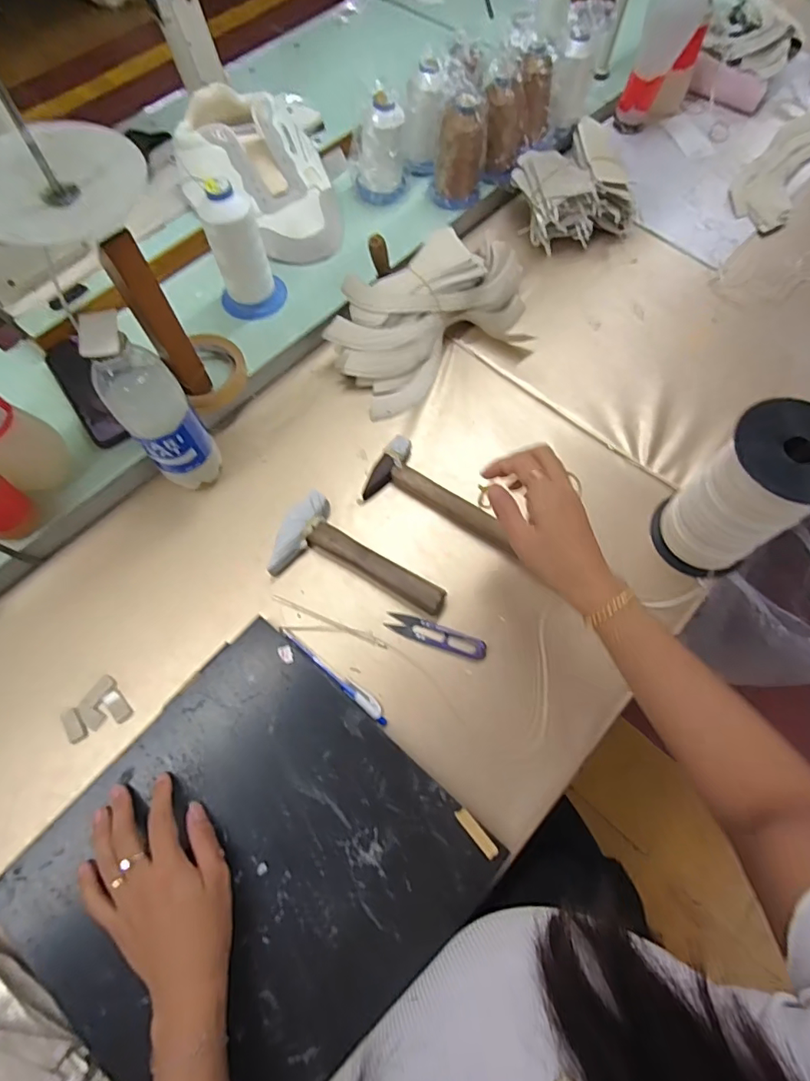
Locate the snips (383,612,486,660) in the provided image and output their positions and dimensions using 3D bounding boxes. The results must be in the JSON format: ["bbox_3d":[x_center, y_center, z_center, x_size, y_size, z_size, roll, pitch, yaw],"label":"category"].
[{"bbox_3d":[0.031,0.093,0.504,0.100,0.015,0.022,18,69,7],"label":"snips"}]

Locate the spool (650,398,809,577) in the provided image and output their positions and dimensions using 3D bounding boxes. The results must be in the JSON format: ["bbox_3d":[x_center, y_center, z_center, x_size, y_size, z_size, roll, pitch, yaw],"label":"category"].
[{"bbox_3d":[0.309,-0.039,0.469,0.092,0.168,0.095,-35,71,-13],"label":"spool"}]

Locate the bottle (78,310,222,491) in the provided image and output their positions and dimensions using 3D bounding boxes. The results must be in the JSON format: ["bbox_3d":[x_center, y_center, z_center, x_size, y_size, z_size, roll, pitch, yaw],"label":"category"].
[{"bbox_3d":[-0.233,-0.115,0.487,0.065,0.206,0.056,-35,71,-13],"label":"bottle"}]

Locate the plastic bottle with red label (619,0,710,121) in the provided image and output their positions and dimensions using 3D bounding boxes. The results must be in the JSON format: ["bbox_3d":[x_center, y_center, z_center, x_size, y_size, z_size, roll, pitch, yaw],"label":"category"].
[{"bbox_3d":[0.386,-0.715,0.746,0.085,0.166,0.095,26,70,11],"label":"plastic bottle with red label"}]

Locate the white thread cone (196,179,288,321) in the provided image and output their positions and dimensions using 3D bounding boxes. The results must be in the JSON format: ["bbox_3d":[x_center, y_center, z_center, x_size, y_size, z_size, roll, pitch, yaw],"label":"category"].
[{"bbox_3d":[-0.193,-0.343,0.590,0.079,0.137,0.082,-16,68,-7],"label":"white thread cone"}]

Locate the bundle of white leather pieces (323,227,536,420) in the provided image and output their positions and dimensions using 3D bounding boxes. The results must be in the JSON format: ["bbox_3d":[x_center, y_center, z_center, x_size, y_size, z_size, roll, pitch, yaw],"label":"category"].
[{"bbox_3d":[0.036,-0.285,0.624,0.266,0.068,0.162,-30,70,-11],"label":"bundle of white leather pieces"}]

